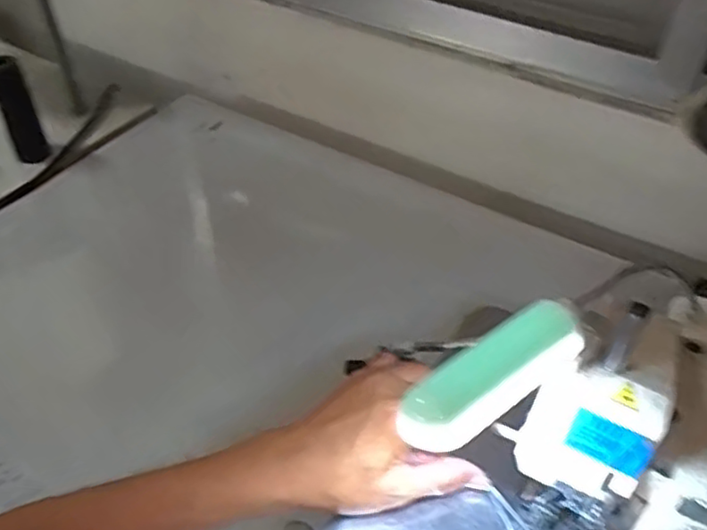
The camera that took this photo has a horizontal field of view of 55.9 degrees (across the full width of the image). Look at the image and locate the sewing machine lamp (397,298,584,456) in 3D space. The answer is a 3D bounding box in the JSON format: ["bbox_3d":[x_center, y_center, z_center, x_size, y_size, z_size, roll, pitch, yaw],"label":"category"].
[{"bbox_3d":[0.053,0.039,0.243,0.082,0.011,0.025,-30,53,-29],"label":"sewing machine lamp"}]

